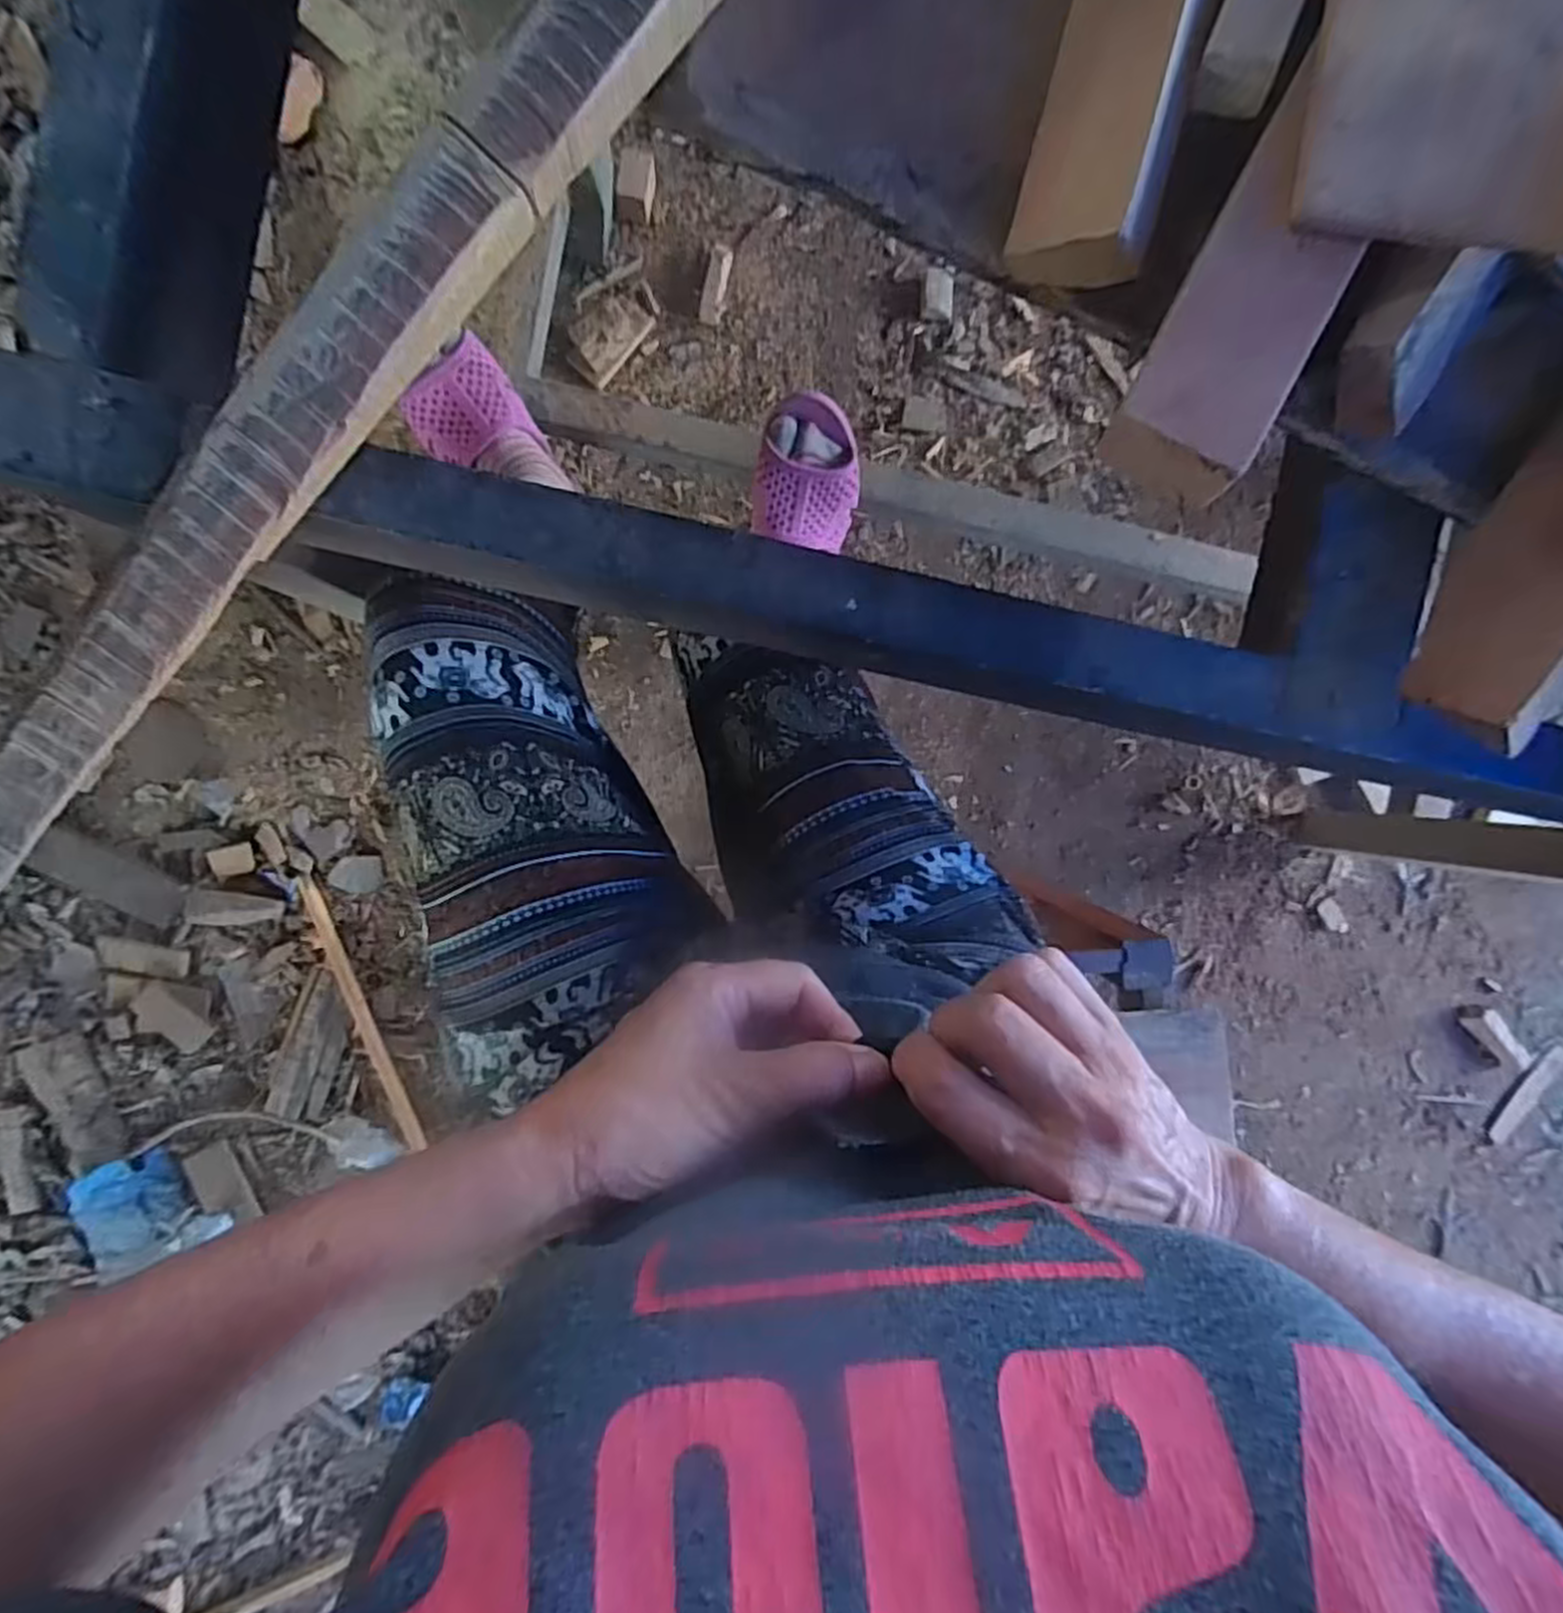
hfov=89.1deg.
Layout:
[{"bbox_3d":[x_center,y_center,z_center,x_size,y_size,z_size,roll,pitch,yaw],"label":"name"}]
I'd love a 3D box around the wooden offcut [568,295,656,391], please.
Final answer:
[{"bbox_3d":[-0.209,-0.558,0.942,0.066,0.019,0.106,41,90,-5],"label":"wooden offcut"}]

